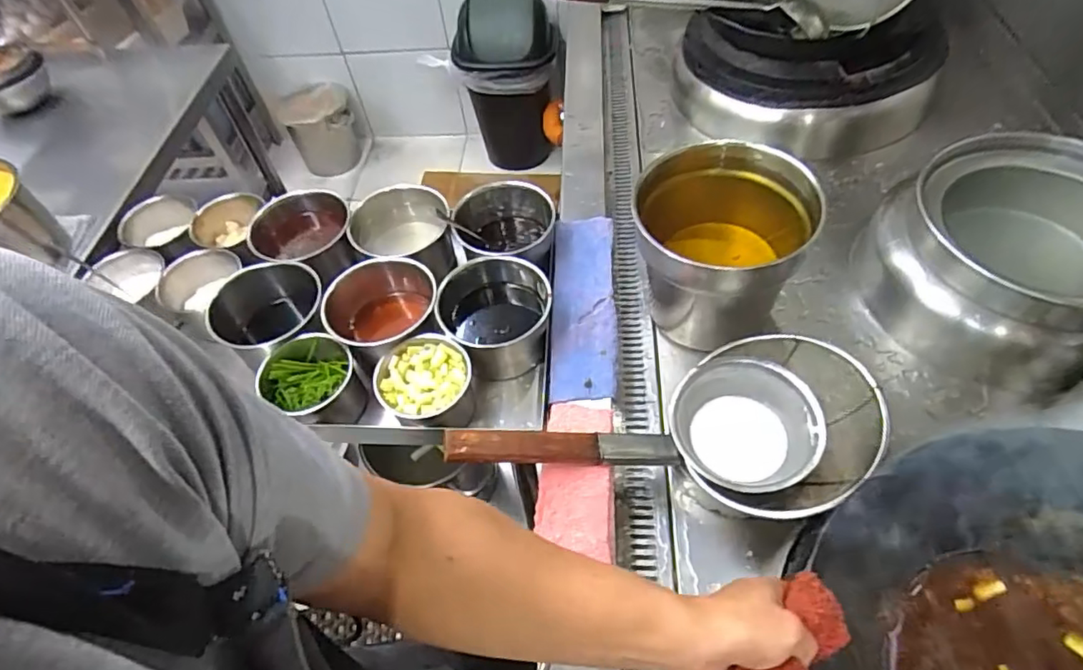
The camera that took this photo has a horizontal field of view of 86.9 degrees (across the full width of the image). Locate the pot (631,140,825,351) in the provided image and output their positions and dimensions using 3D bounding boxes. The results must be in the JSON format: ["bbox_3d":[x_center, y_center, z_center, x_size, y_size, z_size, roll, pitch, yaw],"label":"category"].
[{"bbox_3d":[0.249,-0.110,0.835,0.224,0.235,0.224,-3,54,4],"label":"pot"}]

